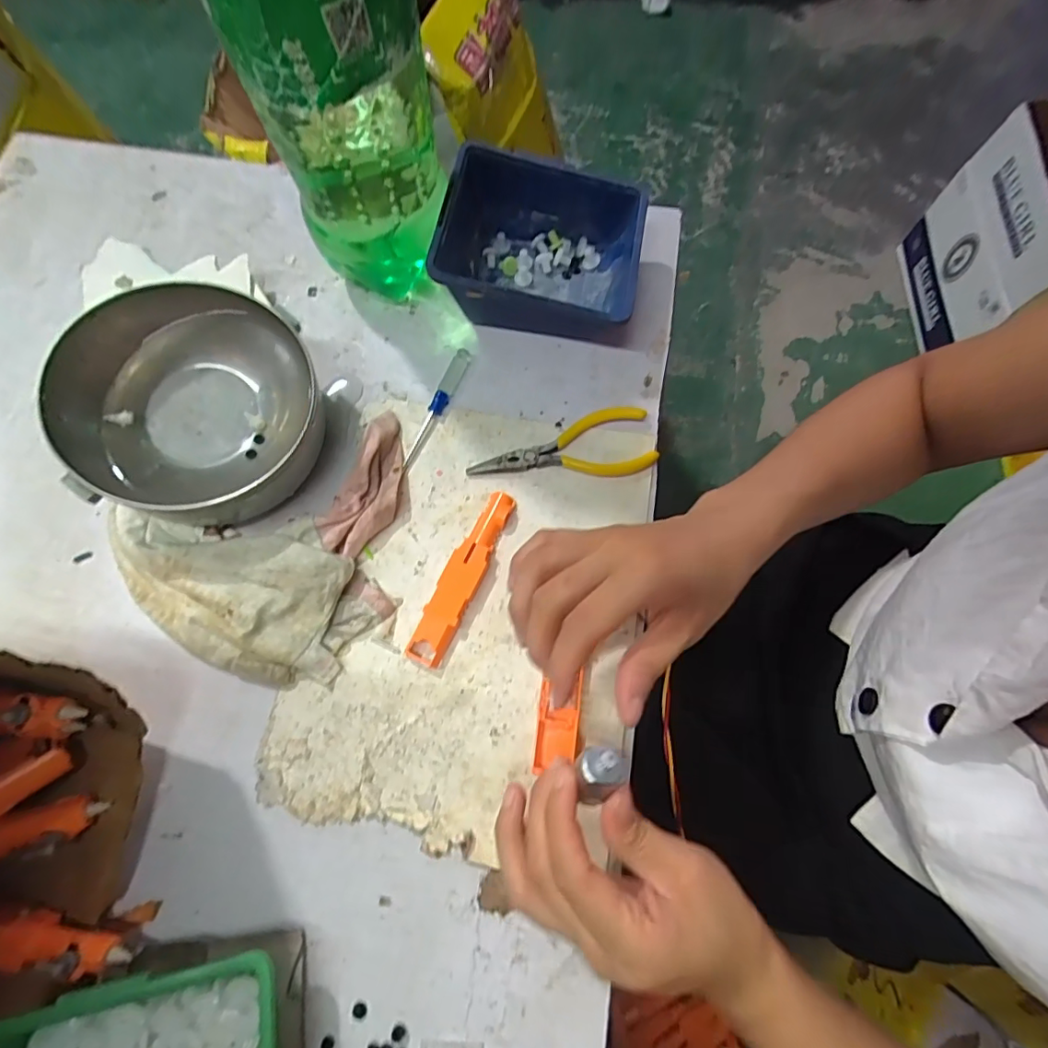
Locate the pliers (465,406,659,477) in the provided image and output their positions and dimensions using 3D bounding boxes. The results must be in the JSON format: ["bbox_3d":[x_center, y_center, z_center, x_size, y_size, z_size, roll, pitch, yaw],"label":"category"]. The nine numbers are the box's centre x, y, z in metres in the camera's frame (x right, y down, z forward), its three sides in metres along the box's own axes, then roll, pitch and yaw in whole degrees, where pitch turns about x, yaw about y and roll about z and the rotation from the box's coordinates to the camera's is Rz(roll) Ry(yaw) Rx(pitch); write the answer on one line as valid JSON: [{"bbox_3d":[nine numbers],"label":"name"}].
[{"bbox_3d":[0.025,-0.051,0.362,0.126,0.011,0.049,-10,74,-1],"label":"pliers"}]

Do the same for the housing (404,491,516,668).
[{"bbox_3d":[-0.039,0.033,0.334,0.023,0.012,0.119,24,76,8],"label":"housing"}]

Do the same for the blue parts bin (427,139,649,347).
[{"bbox_3d":[0.013,-0.198,0.387,0.139,0.067,0.116,9,75,5],"label":"blue parts bin"}]

